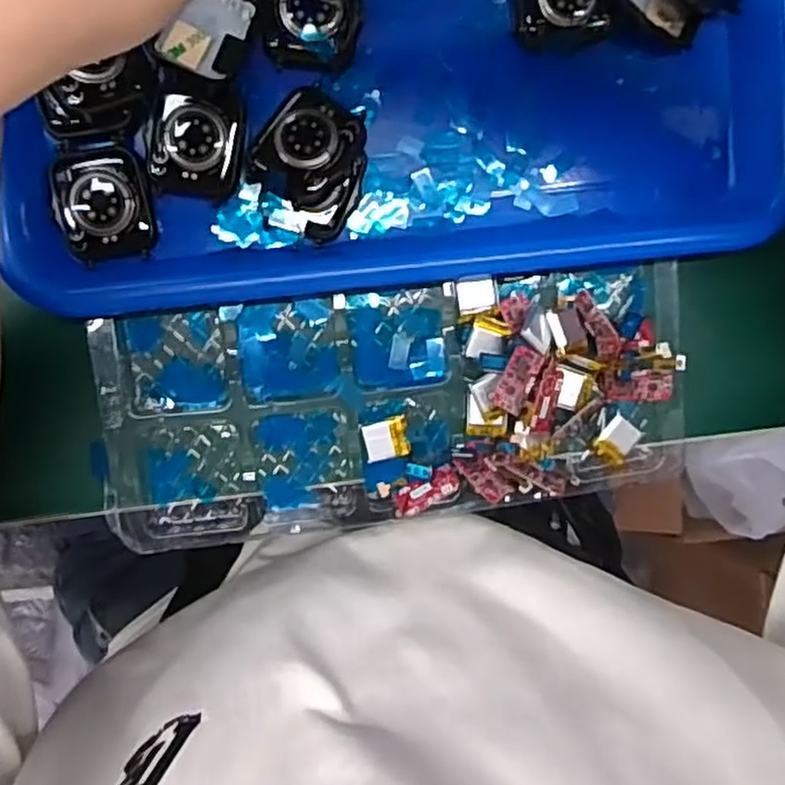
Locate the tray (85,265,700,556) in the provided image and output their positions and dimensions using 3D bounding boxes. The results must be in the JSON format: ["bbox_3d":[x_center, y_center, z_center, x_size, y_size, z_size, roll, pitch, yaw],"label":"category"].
[{"bbox_3d":[0.005,0.006,0.325,0.260,0.029,0.104,-7,97,-5],"label":"tray"}]

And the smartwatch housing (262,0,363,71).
[{"bbox_3d":[-0.032,-0.153,0.285,0.038,0.012,0.044,-2,97,-6],"label":"smartwatch housing"}]

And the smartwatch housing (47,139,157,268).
[{"bbox_3d":[-0.116,-0.077,0.287,0.036,0.006,0.046,-10,98,-5],"label":"smartwatch housing"}]

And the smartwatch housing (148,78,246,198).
[{"bbox_3d":[-0.078,-0.102,0.285,0.036,0.007,0.043,6,96,-7],"label":"smartwatch housing"}]

